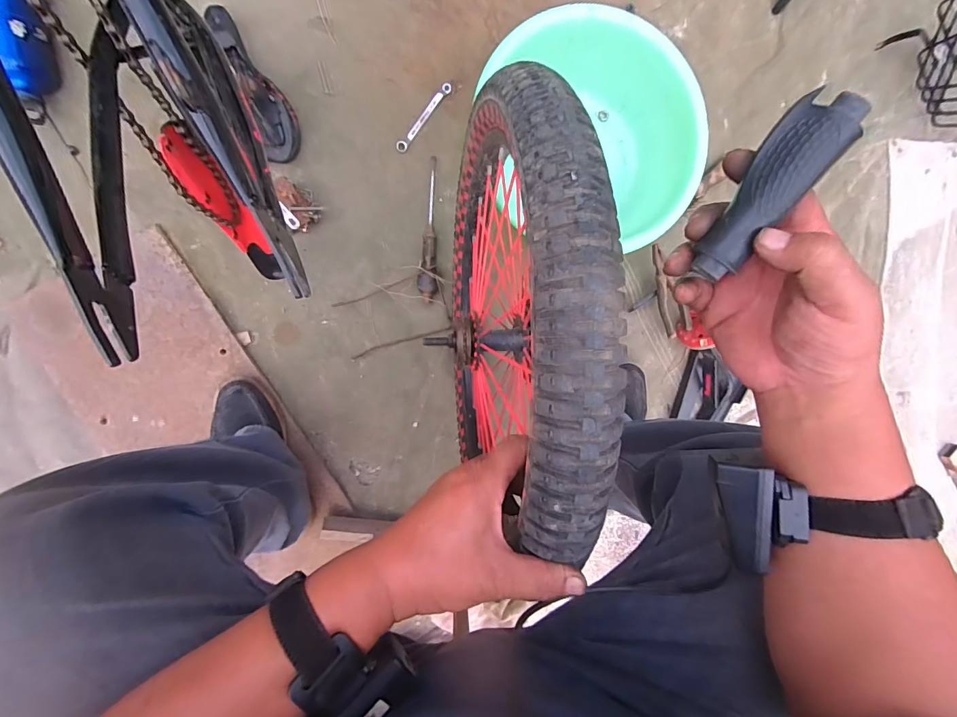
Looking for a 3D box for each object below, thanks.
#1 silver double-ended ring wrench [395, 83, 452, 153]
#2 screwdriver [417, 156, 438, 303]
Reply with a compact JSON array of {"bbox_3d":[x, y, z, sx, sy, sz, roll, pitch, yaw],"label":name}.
[{"bbox_3d":[-0.089,-0.398,0.674,0.016,0.007,0.137,37,88,-9],"label":"silver double-ended ring wrench"},{"bbox_3d":[-0.084,-0.214,0.681,0.031,0.029,0.236,0,94,-9],"label":"screwdriver"}]

